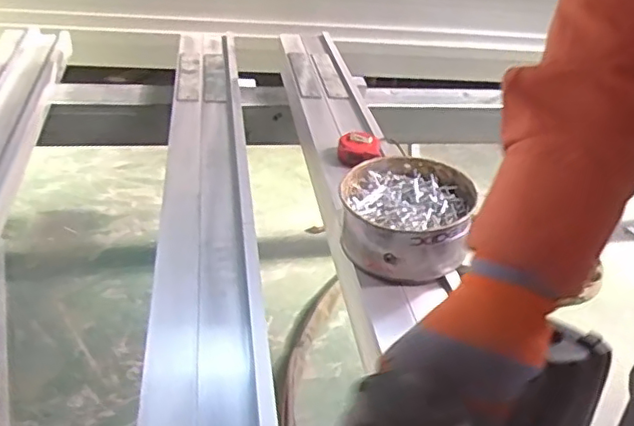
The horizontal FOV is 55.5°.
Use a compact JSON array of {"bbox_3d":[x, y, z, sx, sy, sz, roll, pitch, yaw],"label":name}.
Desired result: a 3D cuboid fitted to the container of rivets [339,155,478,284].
[{"bbox_3d":[0.111,0.002,0.759,0.154,0.076,0.168,6,34,0],"label":"container of rivets"}]

